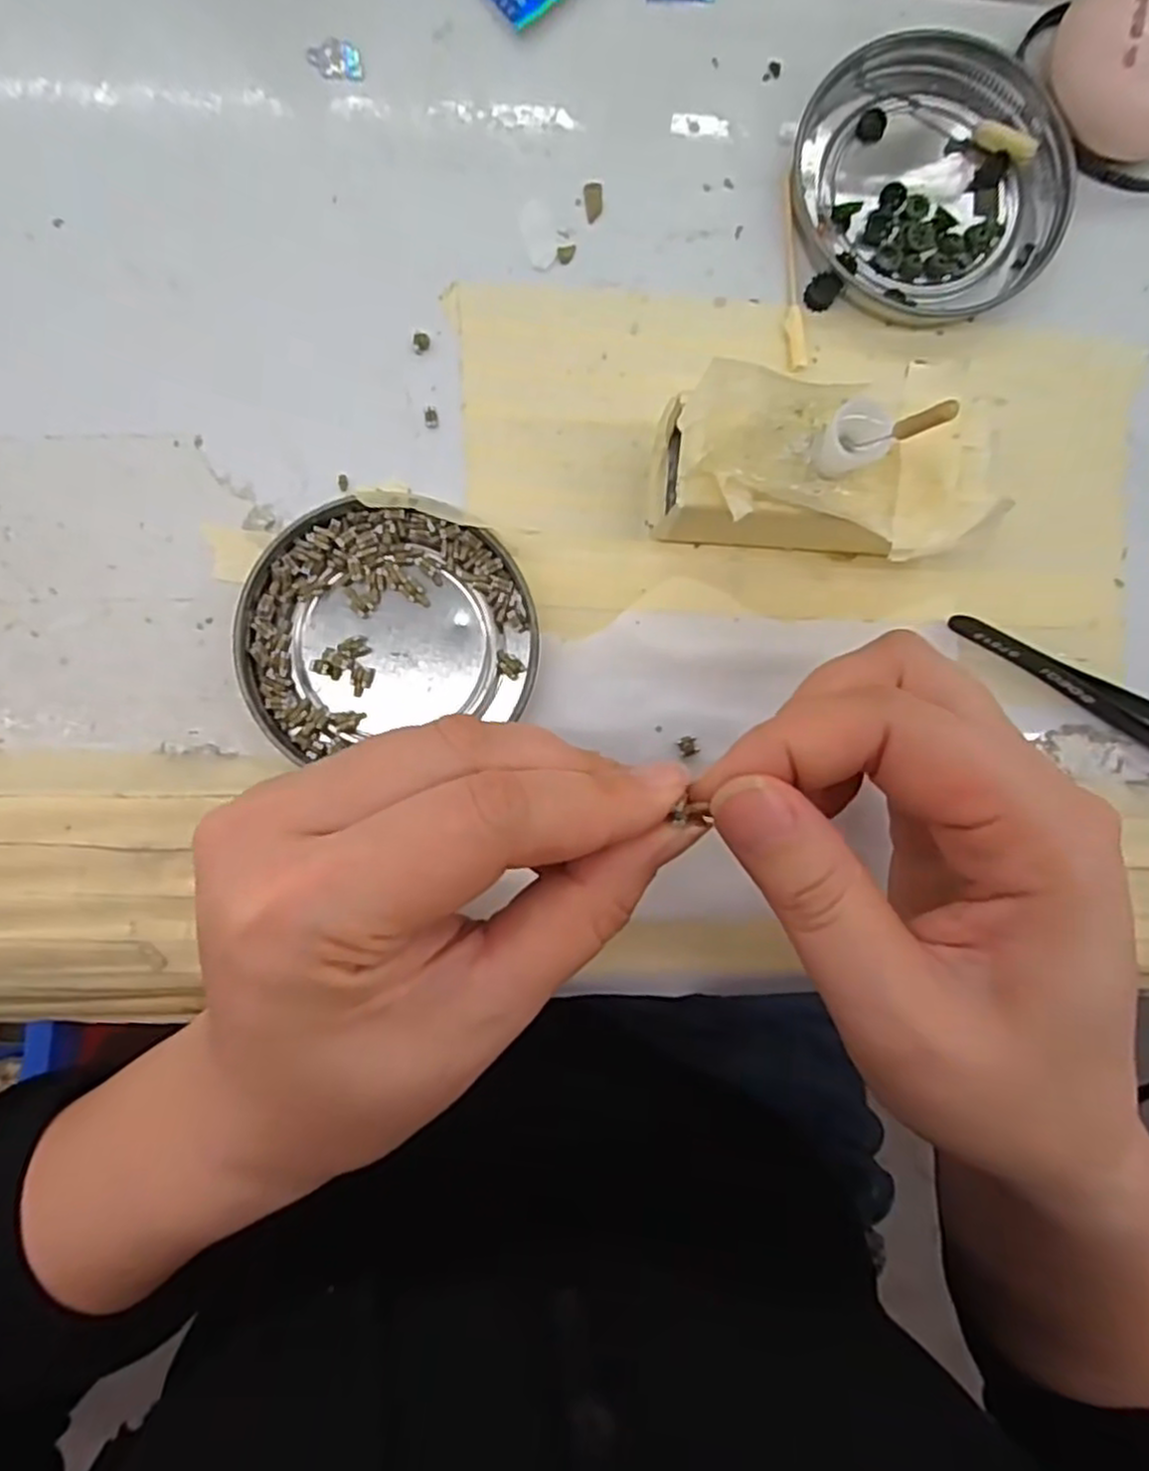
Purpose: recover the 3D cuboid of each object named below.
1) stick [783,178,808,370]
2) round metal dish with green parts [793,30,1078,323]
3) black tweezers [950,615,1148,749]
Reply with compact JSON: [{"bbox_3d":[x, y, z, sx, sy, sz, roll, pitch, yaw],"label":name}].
[{"bbox_3d":[0.062,-0.133,0.223,0.006,0.004,0.054,-6,89,-2],"label":"stick"},{"bbox_3d":[0.103,-0.161,0.223,0.075,0.009,0.076,0,89,-2],"label":"round metal dish with green parts"},{"bbox_3d":[0.164,-0.007,0.224,0.121,0.008,0.017,29,88,-2],"label":"black tweezers"}]

